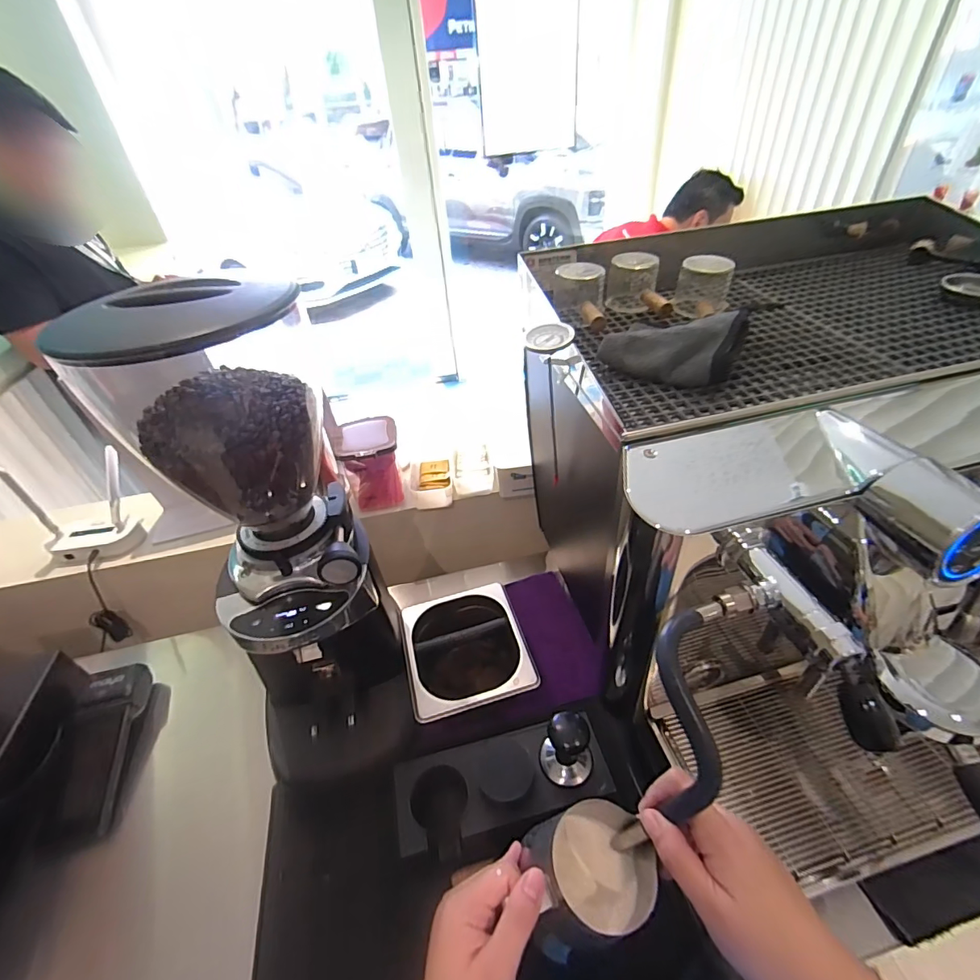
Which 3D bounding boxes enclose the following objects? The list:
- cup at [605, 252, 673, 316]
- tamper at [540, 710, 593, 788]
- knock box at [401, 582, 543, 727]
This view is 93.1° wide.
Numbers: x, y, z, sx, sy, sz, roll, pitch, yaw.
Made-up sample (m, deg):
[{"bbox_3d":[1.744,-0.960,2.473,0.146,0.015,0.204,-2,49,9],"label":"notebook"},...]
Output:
[{"bbox_3d":[0.183,-0.247,0.572,0.059,0.059,0.080,-6,40,-1],"label":"cup"},{"bbox_3d":[0.085,0.290,0.515,0.051,0.087,0.050,-3,40,3],"label":"tamper"},{"bbox_3d":[-0.032,0.243,0.663,0.160,0.094,0.175,-13,40,-9],"label":"knock box"}]

